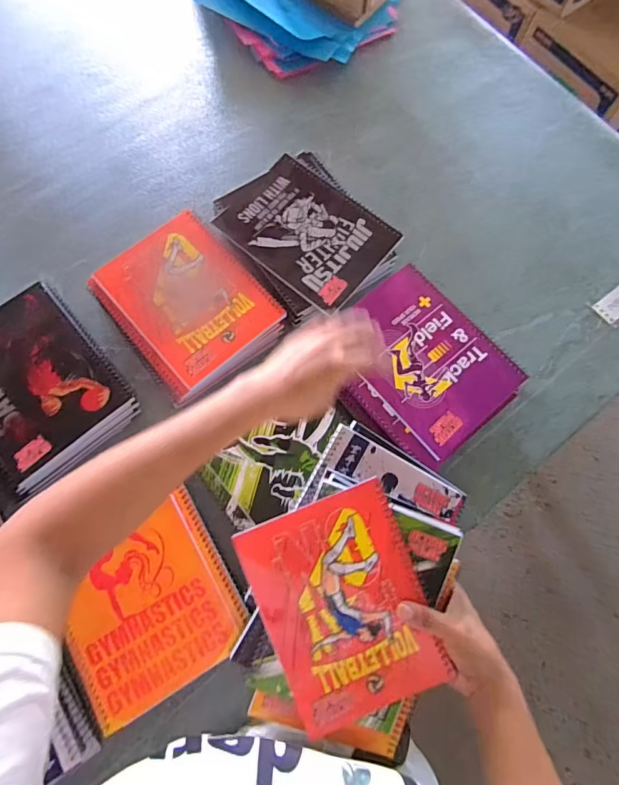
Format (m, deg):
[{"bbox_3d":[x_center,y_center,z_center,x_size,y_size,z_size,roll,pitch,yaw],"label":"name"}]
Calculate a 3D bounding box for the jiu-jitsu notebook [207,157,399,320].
[{"bbox_3d":[-0.006,-0.209,0.534,0.208,0.007,0.144,39,78,10],"label":"jiu-jitsu notebook"}]

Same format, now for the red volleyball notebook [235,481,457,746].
[{"bbox_3d":[0.034,0.202,0.393,0.145,0.008,0.204,-20,91,-6],"label":"red volleyball notebook"}]

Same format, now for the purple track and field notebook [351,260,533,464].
[{"bbox_3d":[0.134,-0.042,0.480,0.142,0.009,0.195,-39,78,-10],"label":"purple track and field notebook"}]

